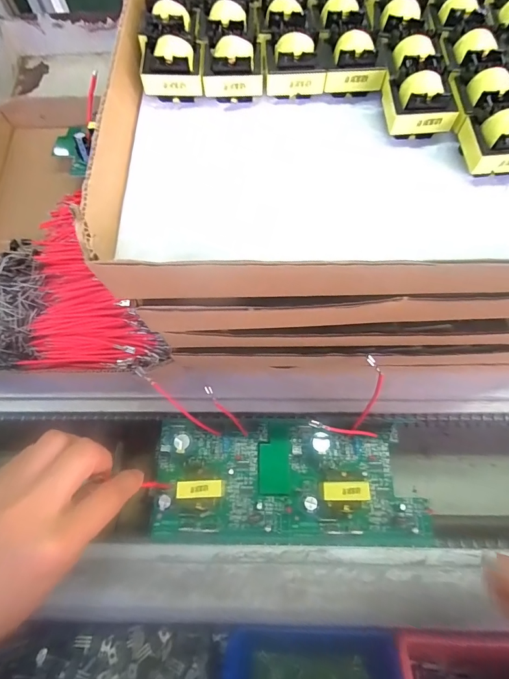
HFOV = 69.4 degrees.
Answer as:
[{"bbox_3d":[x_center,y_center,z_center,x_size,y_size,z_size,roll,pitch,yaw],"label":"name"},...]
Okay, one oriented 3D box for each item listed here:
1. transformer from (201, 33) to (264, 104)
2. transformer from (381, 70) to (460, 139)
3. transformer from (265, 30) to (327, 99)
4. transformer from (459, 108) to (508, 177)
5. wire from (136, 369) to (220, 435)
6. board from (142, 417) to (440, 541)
[{"bbox_3d":[-0.013,-0.161,0.219,0.035,0.030,0.026,-2,68,1],"label":"transformer"},{"bbox_3d":[0.091,-0.131,0.207,0.038,0.026,0.027,-3,68,1],"label":"transformer"},{"bbox_3d":[0.024,-0.163,0.220,0.034,0.023,0.026,-4,68,0],"label":"transformer"},{"bbox_3d":[0.130,-0.104,0.192,0.038,0.020,0.027,0,68,1],"label":"transformer"},{"bbox_3d":[-0.061,0.053,0.296,0.008,0.096,0.013,-49,34,-14],"label":"wire"},{"bbox_3d":[0.026,0.112,0.294,0.217,0.034,0.092,2,69,2],"label":"board"}]

